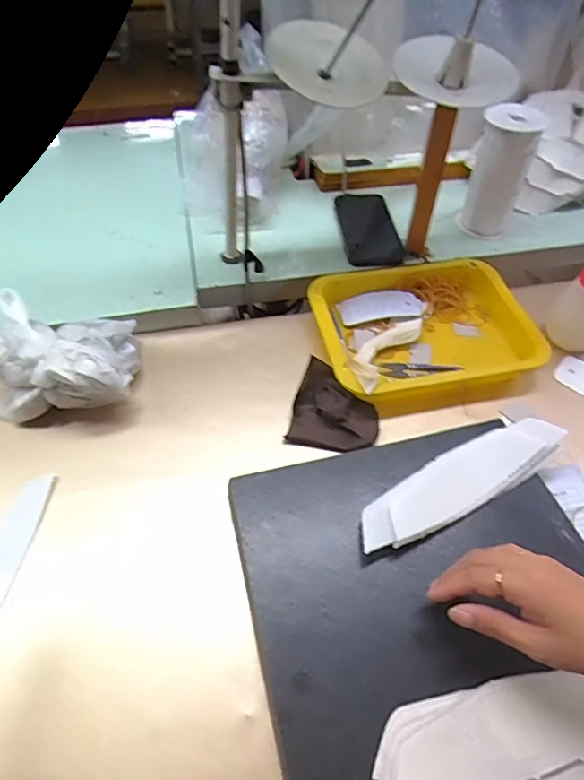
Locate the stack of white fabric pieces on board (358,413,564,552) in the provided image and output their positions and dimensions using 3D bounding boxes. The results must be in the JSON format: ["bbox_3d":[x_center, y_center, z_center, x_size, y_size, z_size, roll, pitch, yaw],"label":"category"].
[{"bbox_3d":[0.159,0.085,0.477,0.223,0.029,0.056,-22,57,-18],"label":"stack of white fabric pieces on board"}]

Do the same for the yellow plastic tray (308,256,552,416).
[{"bbox_3d":[0.160,-0.077,0.622,0.257,0.042,0.211,-12,54,-11],"label":"yellow plastic tray"}]

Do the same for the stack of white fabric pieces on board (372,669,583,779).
[{"bbox_3d":[0.159,0.252,0.359,0.199,0.015,0.073,-10,55,-7],"label":"stack of white fabric pieces on board"}]

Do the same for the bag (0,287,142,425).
[{"bbox_3d":[-0.256,-0.035,0.552,0.157,0.089,0.121,-4,53,-5],"label":"bag"}]

